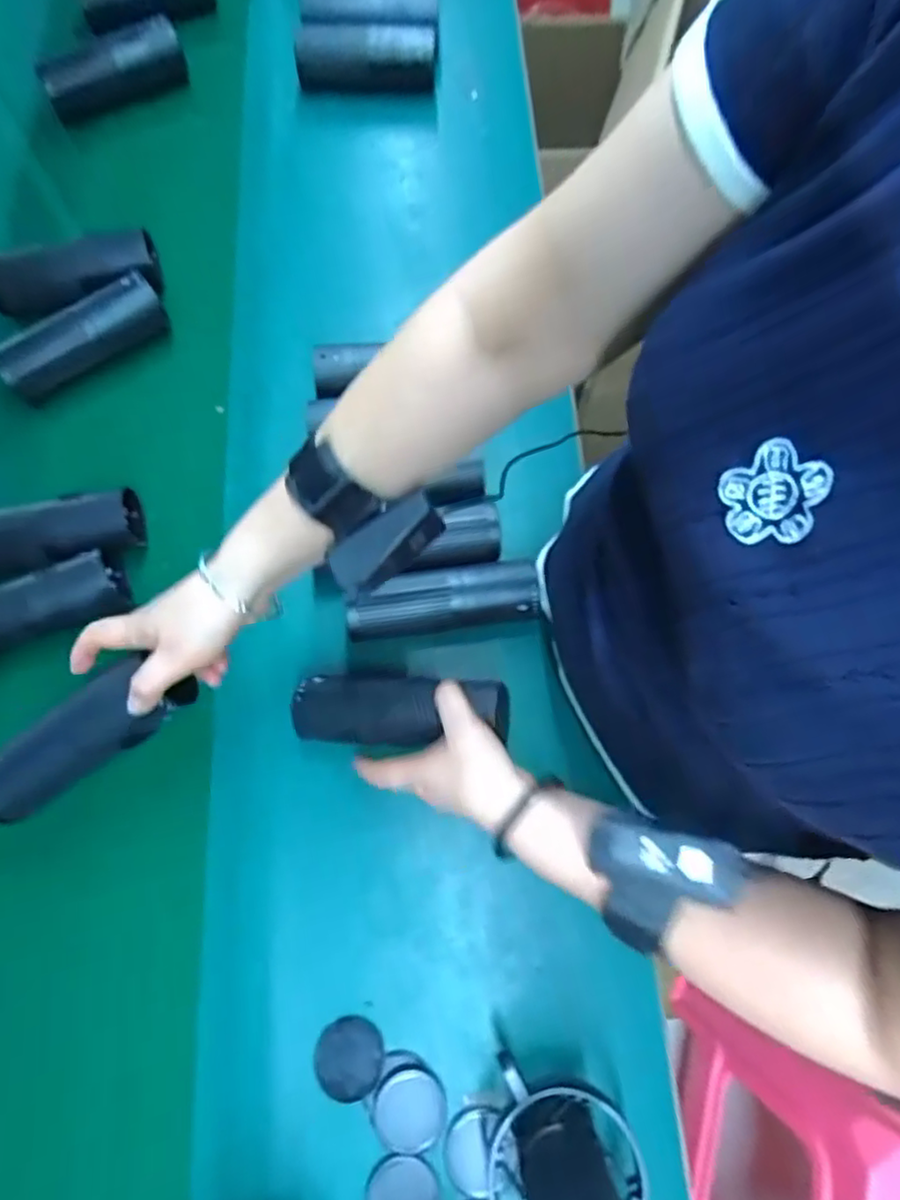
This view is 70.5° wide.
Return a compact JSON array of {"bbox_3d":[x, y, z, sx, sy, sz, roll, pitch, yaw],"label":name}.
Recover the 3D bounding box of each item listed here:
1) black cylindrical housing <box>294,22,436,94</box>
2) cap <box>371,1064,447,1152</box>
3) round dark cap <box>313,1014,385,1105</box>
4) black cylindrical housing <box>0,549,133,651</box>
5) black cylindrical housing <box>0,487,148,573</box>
[{"bbox_3d":[-0.101,-0.655,0.764,0.165,0.054,0.064,-8,72,-4],"label":"black cylindrical housing"},{"bbox_3d":[-0.029,0.365,0.457,0.049,0.010,0.051,1,72,-2],"label":"cap"},{"bbox_3d":[-0.073,0.334,0.465,0.049,0.004,0.050,-9,58,-10],"label":"round dark cap"},{"bbox_3d":[-0.362,0.012,0.538,0.168,0.041,0.045,-22,74,-8],"label":"black cylindrical housing"},{"bbox_3d":[-0.360,-0.055,0.559,0.171,0.047,0.050,-14,73,-6],"label":"black cylindrical housing"}]

